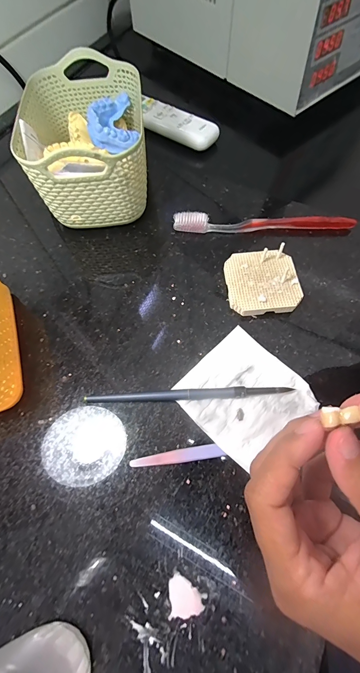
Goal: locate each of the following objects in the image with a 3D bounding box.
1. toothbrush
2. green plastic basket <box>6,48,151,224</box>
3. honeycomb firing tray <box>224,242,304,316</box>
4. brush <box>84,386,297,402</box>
[{"bbox_3d":[0.087,-0.118,0.305,0.186,0.013,0.020,4,64,4],"label":"toothbrush"},{"bbox_3d":[-0.097,-0.203,0.309,0.110,0.092,0.167,-5,64,0],"label":"green plastic basket"},{"bbox_3d":[0.078,-0.051,0.275,0.065,0.015,0.069,-6,64,-1],"label":"honeycomb firing tray"},{"bbox_3d":[0.006,0.047,0.232,0.163,0.008,0.009,-2,64,1],"label":"brush"}]

